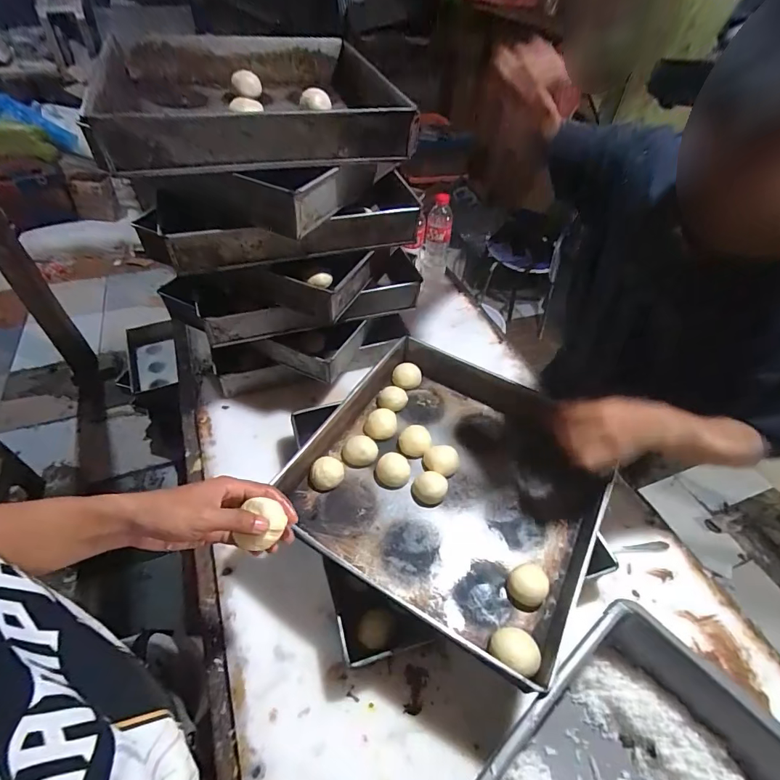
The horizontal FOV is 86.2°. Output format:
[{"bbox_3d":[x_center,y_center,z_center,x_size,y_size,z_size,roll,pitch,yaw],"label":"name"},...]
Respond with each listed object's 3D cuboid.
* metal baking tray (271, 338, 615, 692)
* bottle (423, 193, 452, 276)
[{"bbox_3d":[0.093,0.136,0.651,0.434,0.084,0.408,28,51,17],"label":"metal baking tray"},{"bbox_3d":[0.122,-0.390,1.067,0.066,0.197,0.059,7,48,2],"label":"bottle"}]

